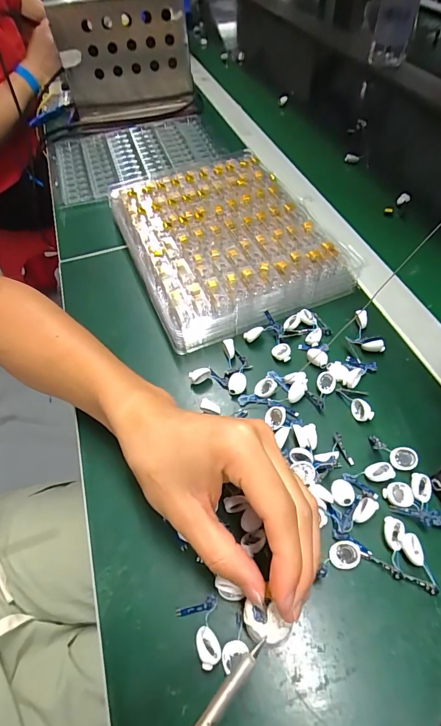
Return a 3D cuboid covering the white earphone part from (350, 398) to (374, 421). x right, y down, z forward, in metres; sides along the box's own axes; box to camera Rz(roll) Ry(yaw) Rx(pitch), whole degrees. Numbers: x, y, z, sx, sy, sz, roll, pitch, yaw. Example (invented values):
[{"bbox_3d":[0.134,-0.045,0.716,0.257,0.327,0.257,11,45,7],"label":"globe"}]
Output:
[{"bbox_3d":[0.110,0.037,0.302,0.009,0.016,0.020,-20,58,-12],"label":"white earphone part"}]

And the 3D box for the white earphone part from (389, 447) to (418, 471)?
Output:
[{"bbox_3d":[0.132,0.069,0.277,0.015,0.008,0.017,-31,61,-18],"label":"white earphone part"}]

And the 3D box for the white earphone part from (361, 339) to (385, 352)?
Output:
[{"bbox_3d":[0.135,-0.015,0.339,0.019,0.010,0.009,1,57,2],"label":"white earphone part"}]

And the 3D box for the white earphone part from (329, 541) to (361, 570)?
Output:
[{"bbox_3d":[0.079,0.122,0.244,0.018,0.004,0.016,-7,77,11],"label":"white earphone part"}]

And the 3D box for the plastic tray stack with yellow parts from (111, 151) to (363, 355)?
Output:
[{"bbox_3d":[-0.002,-0.136,0.425,0.190,0.040,0.255,-21,59,-12],"label":"plastic tray stack with yellow parts"}]

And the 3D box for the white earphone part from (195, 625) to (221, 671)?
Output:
[{"bbox_3d":[-0.007,0.162,0.220,0.013,0.011,0.019,-19,58,-11],"label":"white earphone part"}]

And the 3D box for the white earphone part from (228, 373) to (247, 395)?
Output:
[{"bbox_3d":[0.014,0.019,0.325,0.015,0.010,0.022,16,58,11],"label":"white earphone part"}]

